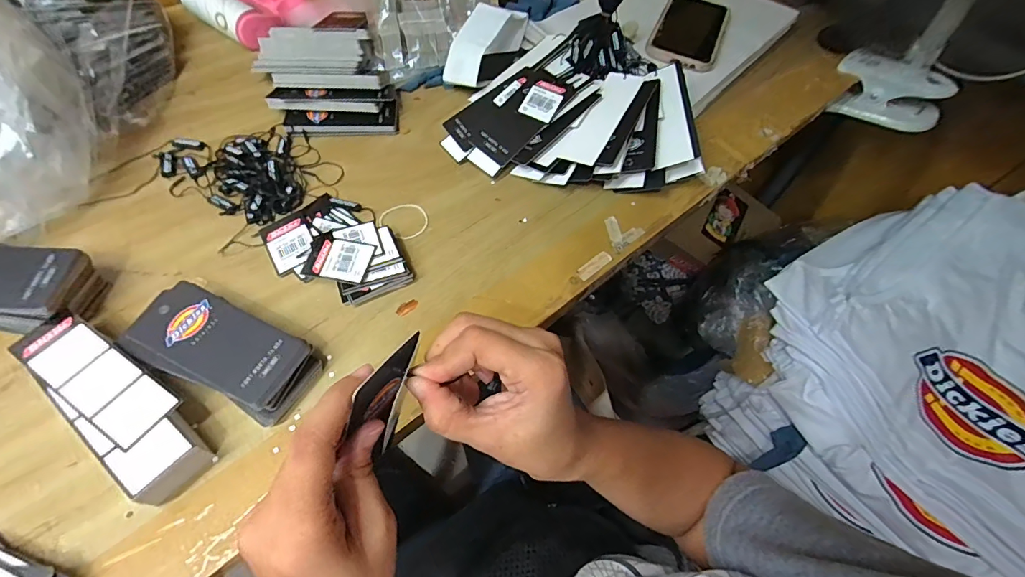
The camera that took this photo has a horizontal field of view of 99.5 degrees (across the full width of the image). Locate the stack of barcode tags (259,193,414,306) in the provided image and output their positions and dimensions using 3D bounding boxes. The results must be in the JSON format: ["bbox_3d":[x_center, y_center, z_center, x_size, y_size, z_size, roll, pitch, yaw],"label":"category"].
[{"bbox_3d":[-0.145,-0.031,0.357,0.082,0.019,0.117,-39,68,-25],"label":"stack of barcode tags"}]

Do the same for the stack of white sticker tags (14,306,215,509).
[{"bbox_3d":[-0.253,0.071,0.280,0.148,0.028,0.045,34,61,16],"label":"stack of white sticker tags"}]

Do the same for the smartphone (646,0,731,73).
[{"bbox_3d":[0.225,-0.330,0.543,0.082,0.010,0.173,23,59,9],"label":"smartphone"}]

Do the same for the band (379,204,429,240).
[{"bbox_3d":[-0.097,-0.061,0.390,0.042,0.004,0.040,2,58,-4],"label":"band"}]

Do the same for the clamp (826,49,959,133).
[{"bbox_3d":[0.495,-0.258,0.572,0.136,0.065,0.056,28,60,13],"label":"clamp"}]

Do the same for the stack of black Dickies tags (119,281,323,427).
[{"bbox_3d":[-0.199,0.043,0.301,0.123,0.025,0.056,23,59,9],"label":"stack of black Dickies tags"}]

